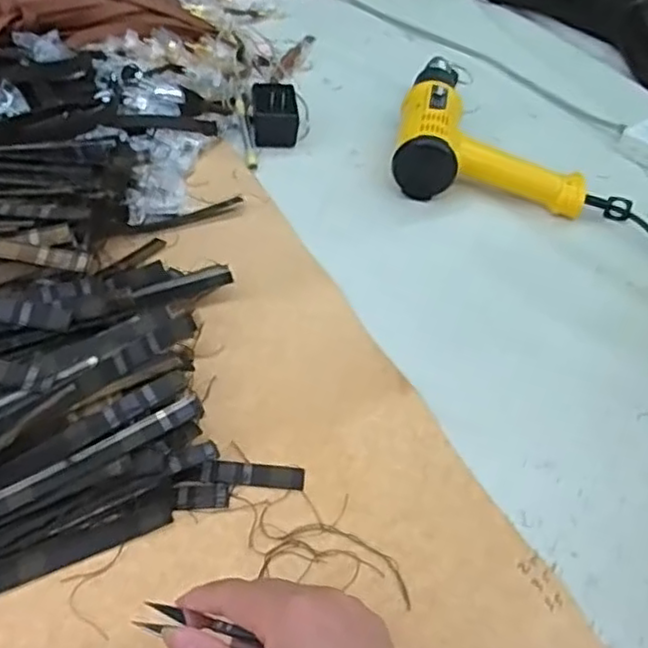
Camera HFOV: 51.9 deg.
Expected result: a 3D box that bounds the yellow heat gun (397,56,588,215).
[{"bbox_3d":[0.191,-0.229,0.770,0.198,0.068,0.241,10,44,5],"label":"yellow heat gun"}]

